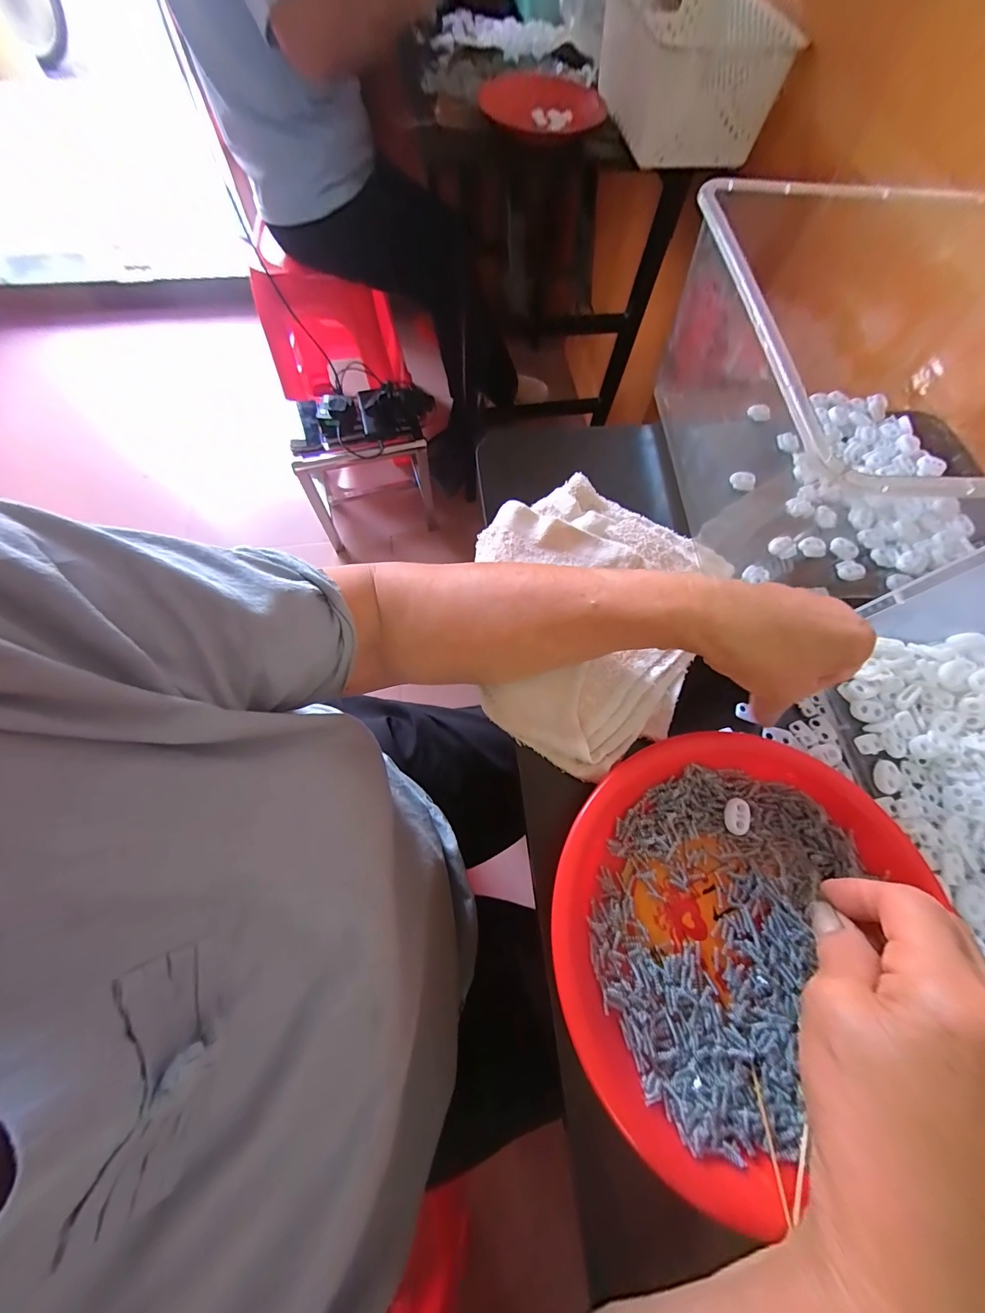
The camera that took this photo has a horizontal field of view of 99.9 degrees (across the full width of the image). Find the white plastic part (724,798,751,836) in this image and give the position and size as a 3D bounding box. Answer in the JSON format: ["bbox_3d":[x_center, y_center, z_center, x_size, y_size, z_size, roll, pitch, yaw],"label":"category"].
[{"bbox_3d":[0.159,0.104,0.269,0.015,0.008,0.021,18,68,5],"label":"white plastic part"}]

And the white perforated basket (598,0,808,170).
[{"bbox_3d":[0.302,-0.960,0.661,0.215,0.107,0.358,-3,68,-4],"label":"white perforated basket"}]

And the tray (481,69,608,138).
[{"bbox_3d":[0.083,-0.980,0.731,0.204,0.032,0.248,0,68,-2],"label":"tray"}]

